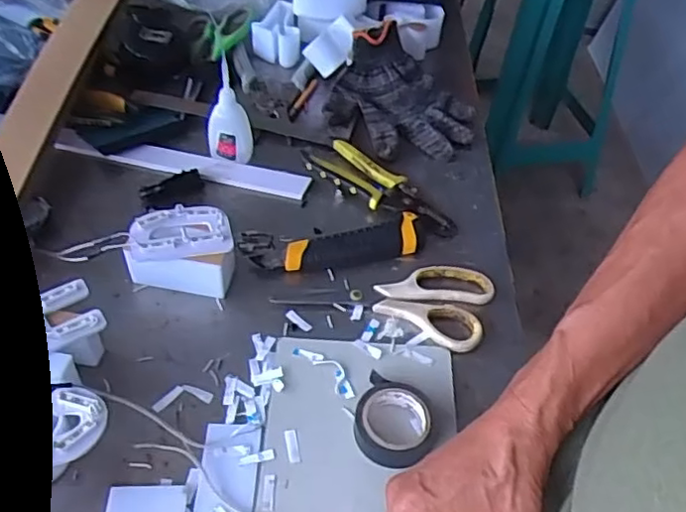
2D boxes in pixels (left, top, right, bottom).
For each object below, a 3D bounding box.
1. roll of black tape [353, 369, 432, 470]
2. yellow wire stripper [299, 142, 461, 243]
[{"bbox_3d":[0.036,0.119,0.458,0.056,0.018,0.061,2,47,-2],"label":"roll of black tape"},{"bbox_3d":[0.039,-0.072,0.643,0.170,0.018,0.057,28,52,22],"label":"yellow wire stripper"}]

